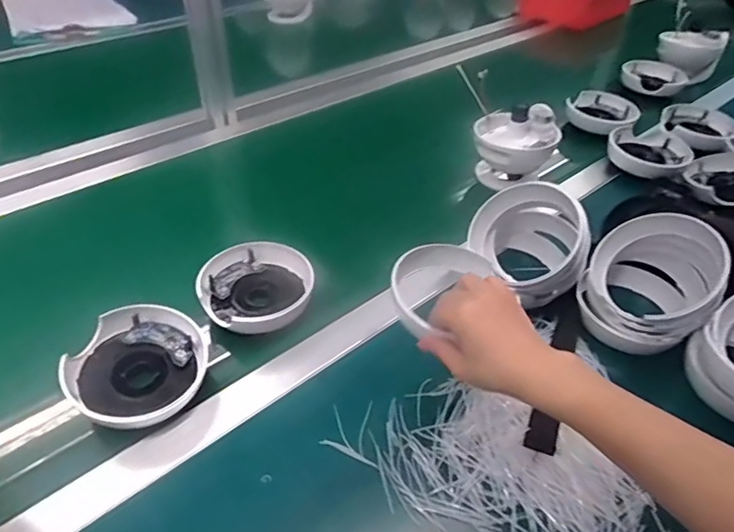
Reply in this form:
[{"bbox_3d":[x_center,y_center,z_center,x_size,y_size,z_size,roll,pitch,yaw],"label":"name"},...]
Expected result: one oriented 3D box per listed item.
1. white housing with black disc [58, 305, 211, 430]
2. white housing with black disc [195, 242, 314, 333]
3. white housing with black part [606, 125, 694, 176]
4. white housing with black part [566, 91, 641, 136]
[{"bbox_3d":[-0.208,0.088,0.469,0.111,0.042,0.117,41,58,11],"label":"white housing with black disc"},{"bbox_3d":[-0.118,0.022,0.552,0.117,0.030,0.117,-4,39,-10],"label":"white housing with black disc"},{"bbox_3d":[0.435,-0.180,0.795,0.116,0.035,0.148,22,42,21],"label":"white housing with black part"},{"bbox_3d":[0.412,-0.269,0.897,0.117,0.033,0.113,31,46,30],"label":"white housing with black part"}]

